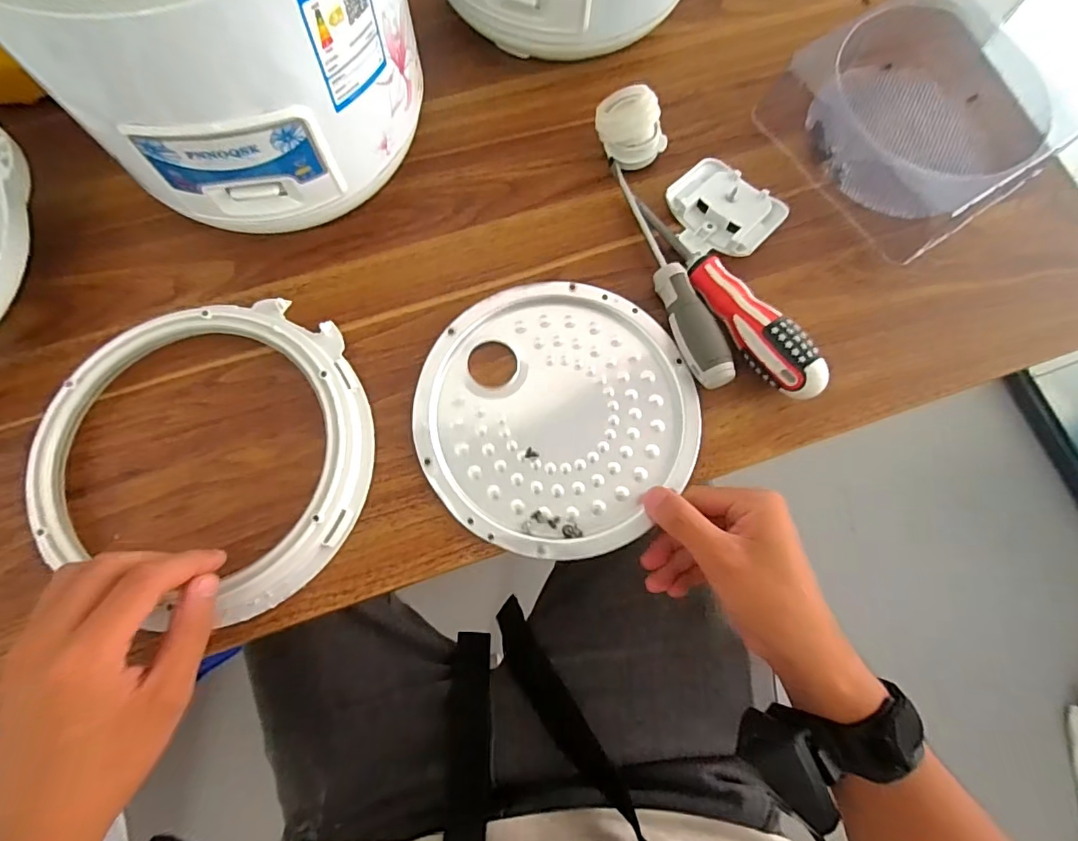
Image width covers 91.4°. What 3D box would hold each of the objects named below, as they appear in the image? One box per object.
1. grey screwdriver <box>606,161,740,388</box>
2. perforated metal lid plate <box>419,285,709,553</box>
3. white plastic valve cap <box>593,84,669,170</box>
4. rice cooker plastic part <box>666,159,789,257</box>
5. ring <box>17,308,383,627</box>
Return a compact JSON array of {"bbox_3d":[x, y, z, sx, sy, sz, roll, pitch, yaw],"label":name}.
[{"bbox_3d":[0.086,-0.105,0.362,0.023,0.025,0.180,-19,76,-7],"label":"grey screwdriver"},{"bbox_3d":[0.012,-0.007,0.345,0.171,0.010,0.175,1,75,-2],"label":"perforated metal lid plate"},{"bbox_3d":[0.067,-0.209,0.381,0.049,0.045,0.034,-16,76,-6],"label":"white plastic valve cap"},{"bbox_3d":[0.132,-0.152,0.381,0.075,0.017,0.069,43,78,9],"label":"rice cooker plastic part"},{"bbox_3d":[-0.202,0.022,0.322,0.192,0.020,0.194,1,75,-2],"label":"ring"}]

